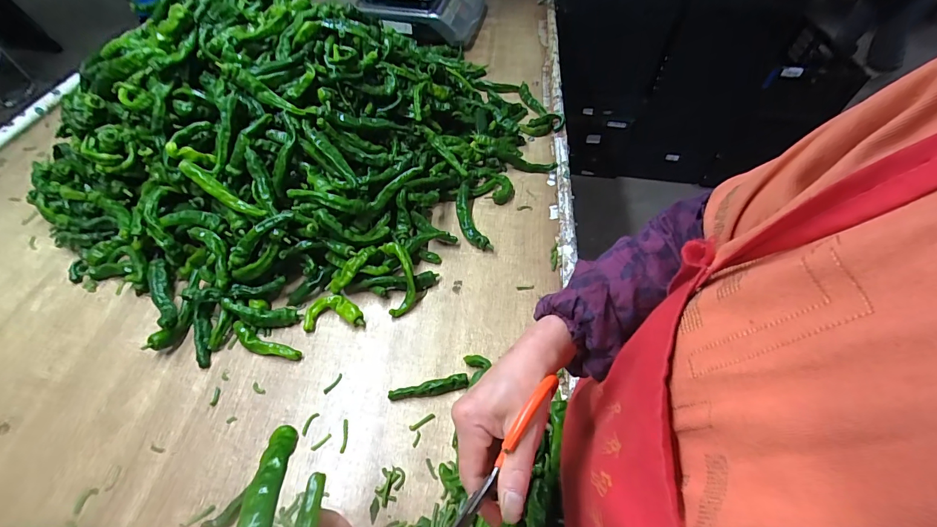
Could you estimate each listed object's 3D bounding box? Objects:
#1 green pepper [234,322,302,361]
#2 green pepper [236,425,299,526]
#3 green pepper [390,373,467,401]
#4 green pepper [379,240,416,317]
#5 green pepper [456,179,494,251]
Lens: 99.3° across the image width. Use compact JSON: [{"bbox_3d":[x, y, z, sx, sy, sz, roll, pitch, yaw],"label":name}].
[{"bbox_3d":[-0.294,0.116,0.570,0.113,0.019,0.027,20,54,15],"label":"green pepper"},{"bbox_3d":[-0.145,0.165,0.284,0.020,0.014,0.129,-9,25,-8],"label":"green pepper"},{"bbox_3d":[-0.053,0.168,0.534,0.105,0.016,0.021,-13,53,-10],"label":"green pepper"},{"bbox_3d":[-0.108,0.022,0.618,0.045,0.022,0.115,-10,81,-8],"label":"green pepper"},{"bbox_3d":[0.002,-0.084,0.721,0.045,0.040,0.144,-15,53,-12],"label":"green pepper"}]

